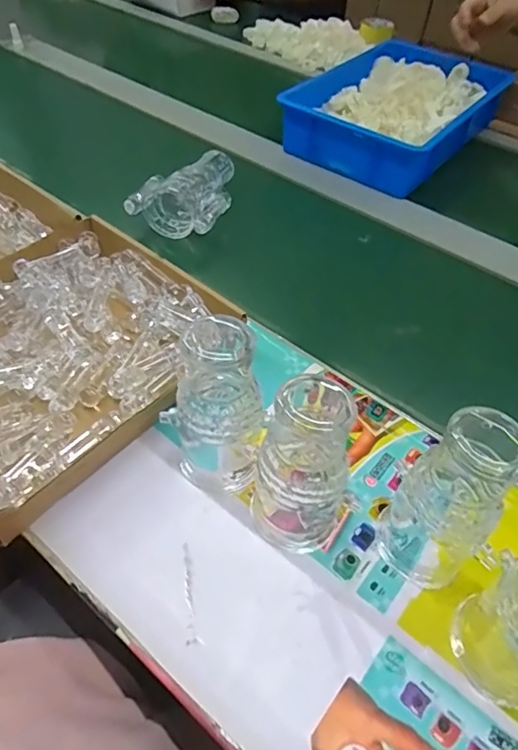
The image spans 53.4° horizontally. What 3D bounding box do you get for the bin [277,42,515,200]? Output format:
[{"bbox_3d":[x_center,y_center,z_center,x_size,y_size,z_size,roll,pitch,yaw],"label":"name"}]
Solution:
[{"bbox_3d":[0.248,-0.477,0.937,0.276,0.112,0.428,32,56,20],"label":"bin"}]

